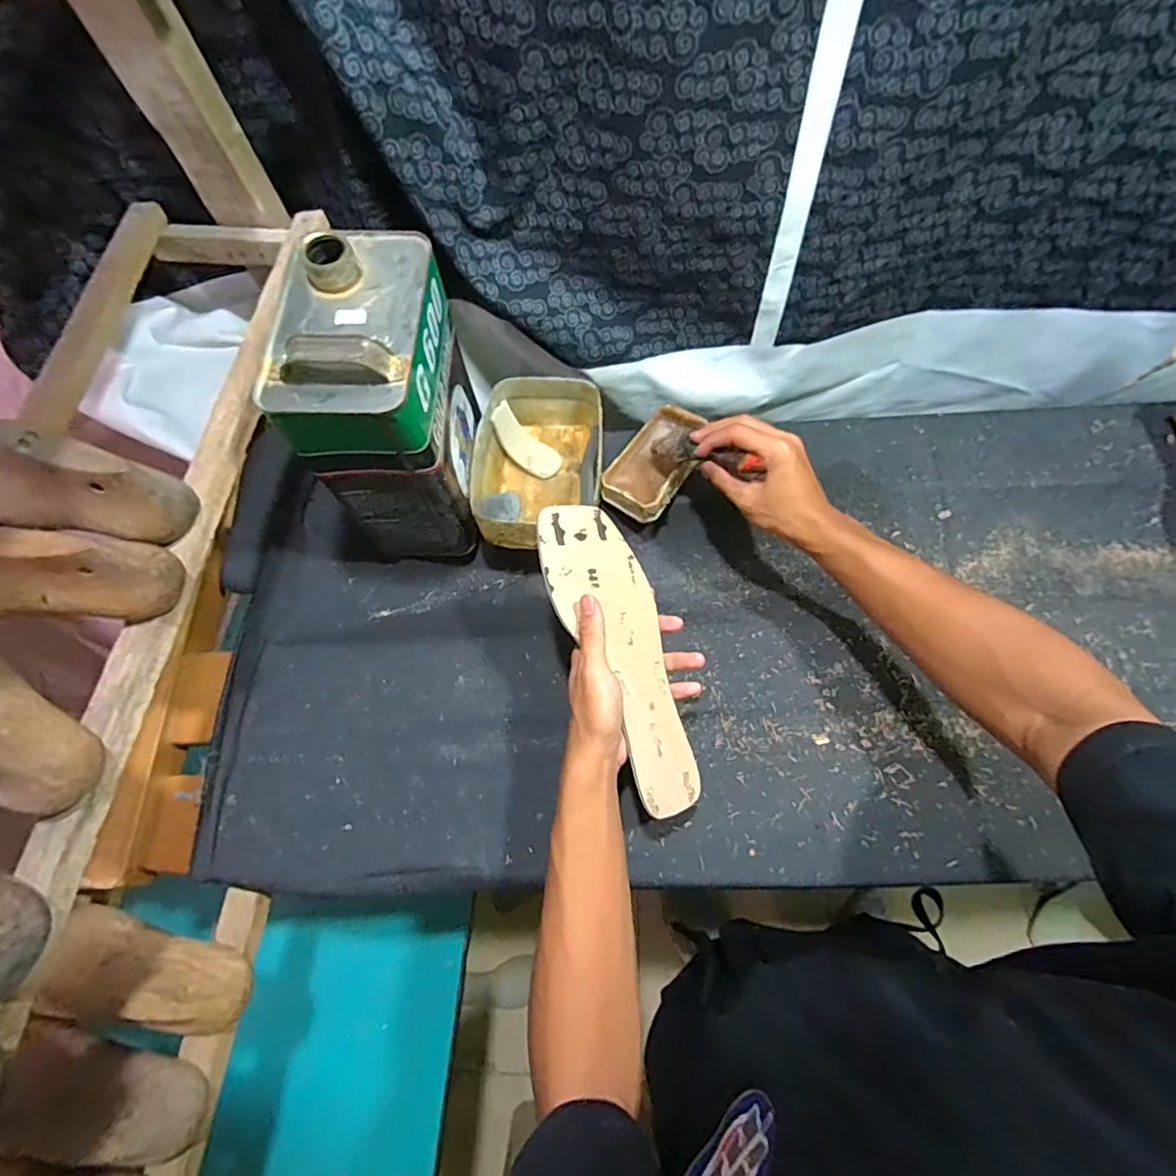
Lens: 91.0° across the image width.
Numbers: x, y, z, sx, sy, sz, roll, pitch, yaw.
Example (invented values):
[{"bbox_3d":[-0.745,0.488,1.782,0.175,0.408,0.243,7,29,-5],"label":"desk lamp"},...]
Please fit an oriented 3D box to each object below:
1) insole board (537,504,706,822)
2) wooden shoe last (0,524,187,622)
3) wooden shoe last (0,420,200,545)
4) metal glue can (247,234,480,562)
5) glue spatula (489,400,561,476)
[{"bbox_3d":[0.032,0.050,0.455,0.083,0.005,0.248,-23,88,-31],"label":"insole board"},{"bbox_3d":[-0.408,-0.009,0.378,0.250,0.078,0.054,-1,64,3],"label":"wooden shoe last"},{"bbox_3d":[-0.376,-0.076,0.404,0.175,0.073,0.054,8,65,7],"label":"wooden shoe last"},{"bbox_3d":[-0.168,-0.150,0.515,0.110,0.240,0.165,-1,64,3],"label":"metal glue can"},{"bbox_3d":[-0.069,-0.156,0.625,0.090,0.012,0.035,46,72,-10],"label":"glue spatula"}]

